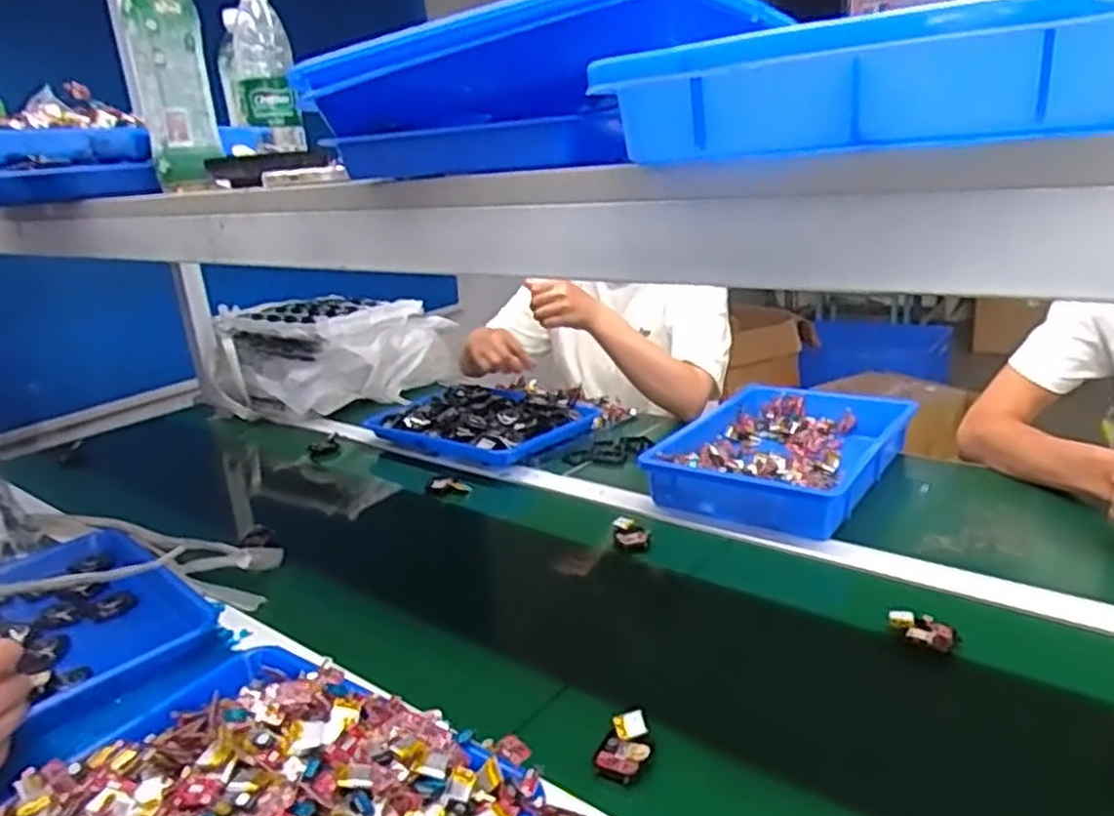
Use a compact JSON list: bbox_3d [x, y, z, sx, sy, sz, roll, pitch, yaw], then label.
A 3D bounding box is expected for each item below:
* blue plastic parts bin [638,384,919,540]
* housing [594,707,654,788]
[{"bbox_3d":[0.304,0.053,1.033,0.248,0.054,0.353,8,23,36],"label":"blue plastic parts bin"},{"bbox_3d":[0.052,0.250,0.577,0.035,0.018,0.059,4,21,27],"label":"housing"}]

